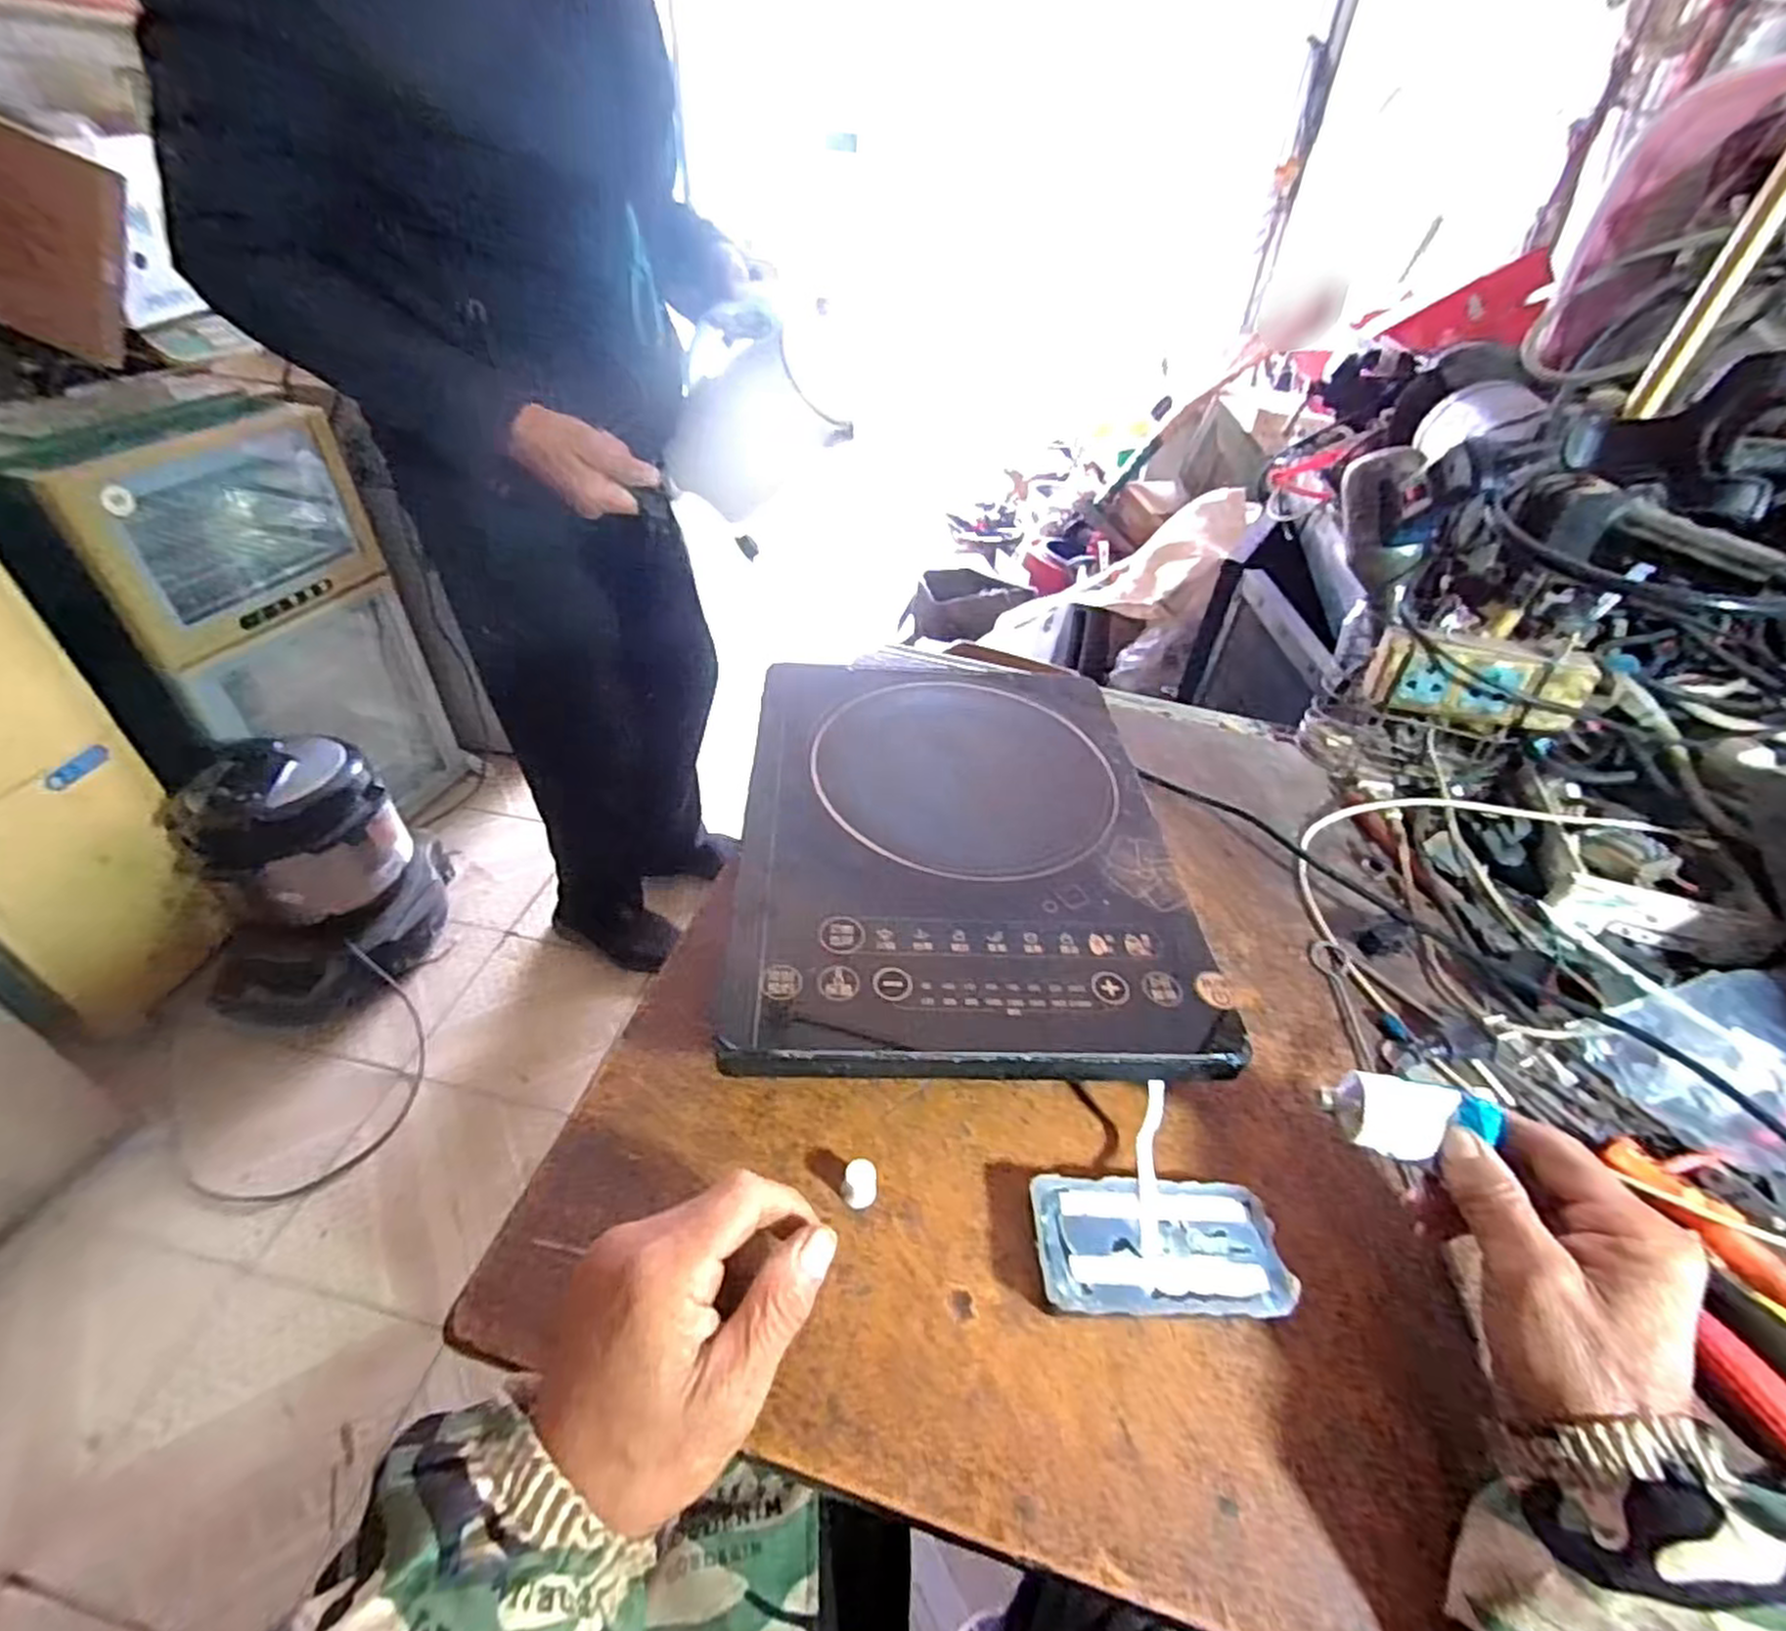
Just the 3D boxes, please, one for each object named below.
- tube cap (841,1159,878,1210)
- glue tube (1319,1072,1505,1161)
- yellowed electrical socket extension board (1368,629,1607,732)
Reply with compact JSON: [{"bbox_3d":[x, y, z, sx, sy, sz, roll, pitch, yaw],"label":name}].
[{"bbox_3d":[-0.016,0.178,0.372,0.017,0.019,0.016,2,42,-2],"label":"tube cap"},{"bbox_3d":[0.230,0.134,0.347,0.064,0.025,0.027,6,42,3],"label":"glue tube"},{"bbox_3d":[0.438,-0.098,0.578,0.141,0.056,0.033,17,44,15],"label":"yellowed electrical socket extension board"}]

